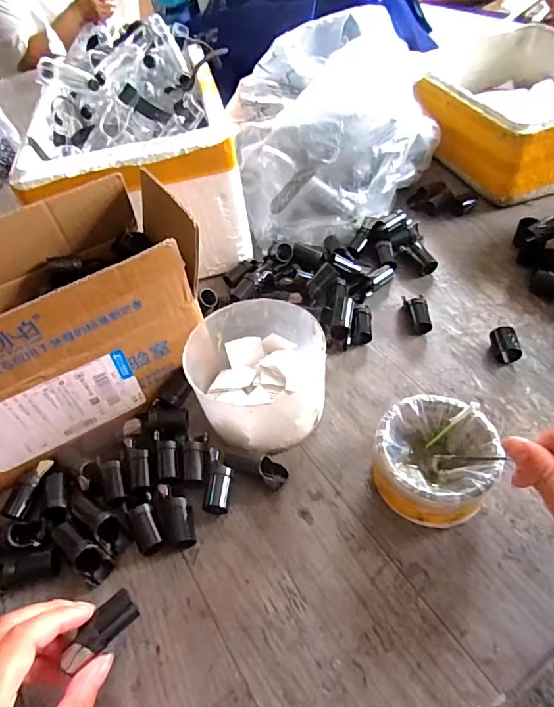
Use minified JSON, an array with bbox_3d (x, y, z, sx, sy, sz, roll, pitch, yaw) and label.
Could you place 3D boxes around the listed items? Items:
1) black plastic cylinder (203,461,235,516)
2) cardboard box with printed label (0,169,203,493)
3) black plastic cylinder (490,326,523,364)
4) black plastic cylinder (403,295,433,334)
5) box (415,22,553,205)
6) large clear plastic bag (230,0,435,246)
[{"bbox_3d":[-0.045,0.110,0.359,0.020,0.021,0.037,2,51,10],"label":"black plastic cylinder"},{"bbox_3d":[-0.195,-0.014,0.391,0.251,0.166,0.137,-30,53,-17],"label":"cardboard box with printed label"},{"bbox_3d":[0.214,-0.008,0.422,0.019,0.019,0.033,-7,50,2],"label":"black plastic cylinder"},{"bbox_3d":[0.143,-0.039,0.459,0.020,0.021,0.041,-8,50,1],"label":"black plastic cylinder"},{"bbox_3d":[0.324,-0.336,0.614,0.239,0.105,0.269,-17,50,-7],"label":"box"},{"bbox_3d":[0.077,-0.293,0.574,0.244,0.159,0.302,7,52,13],"label":"large clear plastic bag"}]

